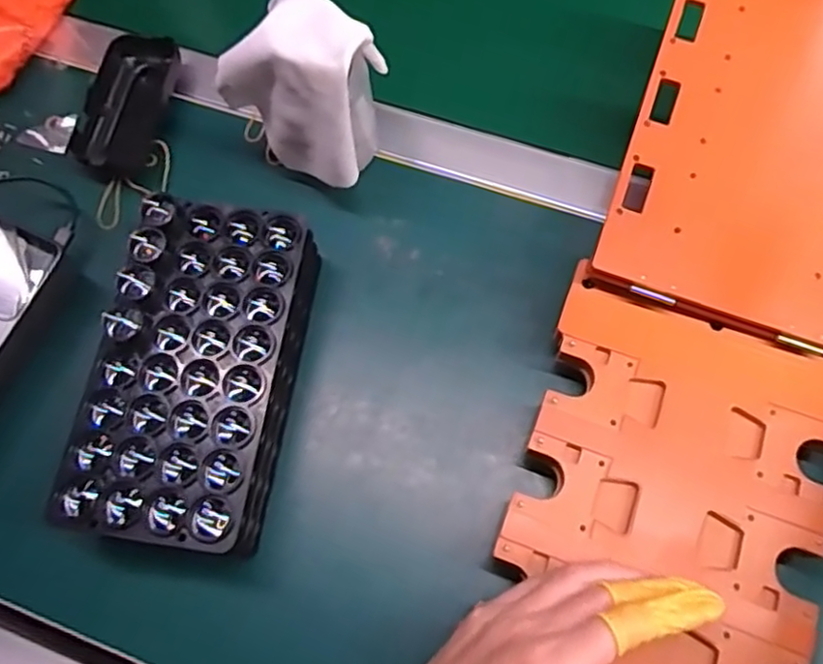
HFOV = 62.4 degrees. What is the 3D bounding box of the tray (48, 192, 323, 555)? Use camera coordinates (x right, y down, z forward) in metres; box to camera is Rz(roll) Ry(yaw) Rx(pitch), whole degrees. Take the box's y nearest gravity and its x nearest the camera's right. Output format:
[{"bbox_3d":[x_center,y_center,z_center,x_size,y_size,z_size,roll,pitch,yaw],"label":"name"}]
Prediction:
[{"bbox_3d":[-0.124,0.023,0.398,0.105,0.070,0.193,5,70,4],"label":"tray"}]

